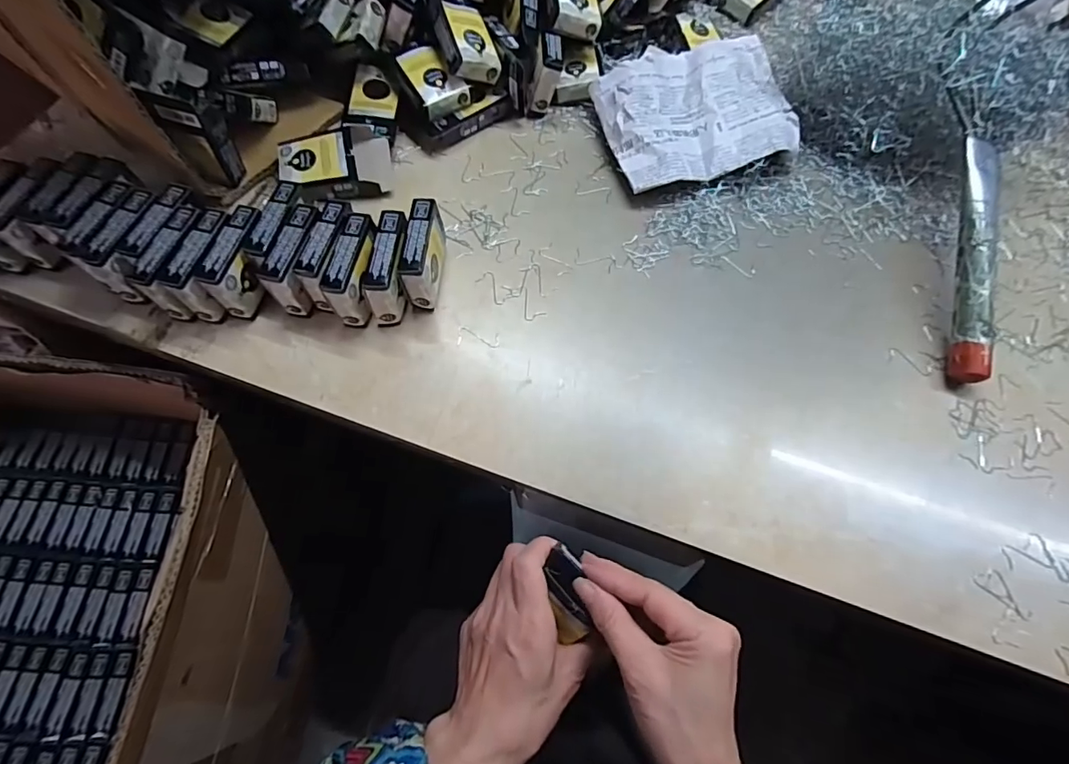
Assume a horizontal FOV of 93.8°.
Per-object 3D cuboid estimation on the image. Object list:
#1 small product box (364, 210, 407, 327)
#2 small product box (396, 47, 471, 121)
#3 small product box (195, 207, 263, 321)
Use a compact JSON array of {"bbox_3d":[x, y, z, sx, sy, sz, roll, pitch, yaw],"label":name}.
[{"bbox_3d":[-0.115,-0.092,0.403,0.025,0.056,0.078,7,67,1],"label":"small product box"},{"bbox_3d":[-0.099,-0.292,0.486,0.047,0.024,0.066,-33,72,-14],"label":"small product box"},{"bbox_3d":[-0.231,-0.095,0.401,0.025,0.053,0.074,14,67,4],"label":"small product box"}]

